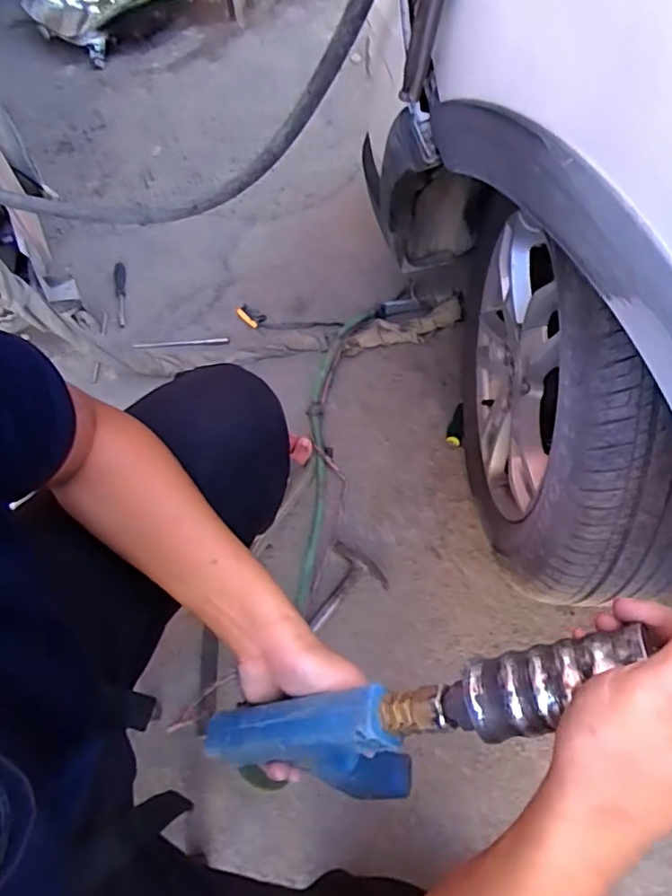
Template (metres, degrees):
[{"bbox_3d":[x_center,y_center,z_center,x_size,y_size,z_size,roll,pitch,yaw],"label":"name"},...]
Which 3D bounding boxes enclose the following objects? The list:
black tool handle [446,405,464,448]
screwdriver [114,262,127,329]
[{"bbox_3d":[0.227,-0.045,1.097,0.028,0.035,0.090,13,65,10],"label":"black tool handle"},{"bbox_3d":[-0.475,-0.341,1.297,0.029,0.024,0.184,-11,63,-2],"label":"screwdriver"}]

